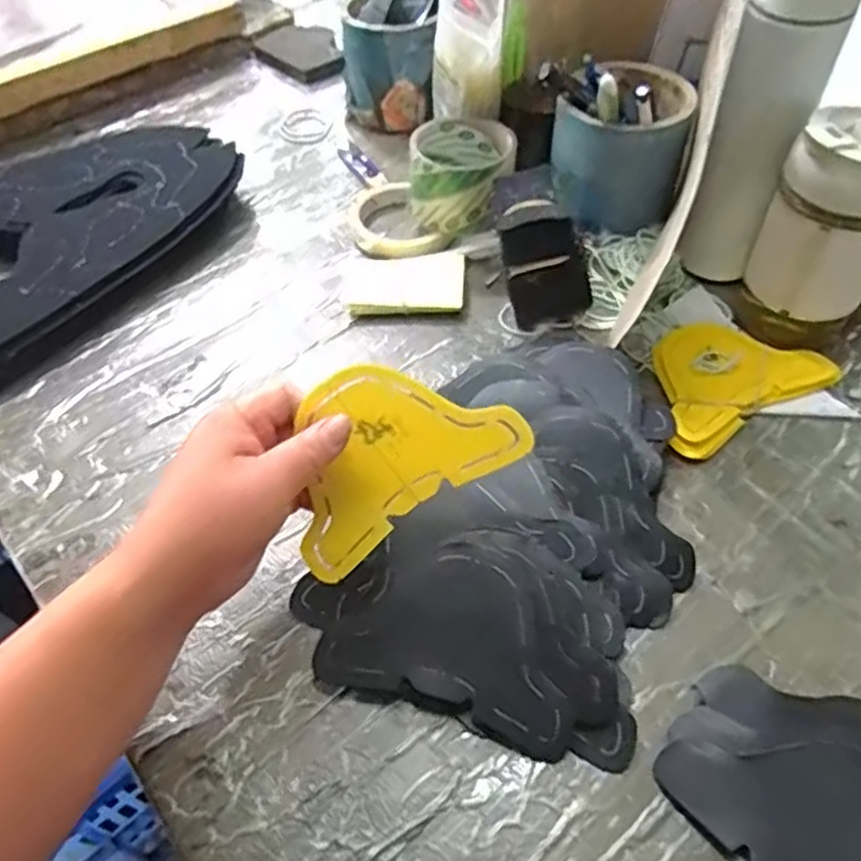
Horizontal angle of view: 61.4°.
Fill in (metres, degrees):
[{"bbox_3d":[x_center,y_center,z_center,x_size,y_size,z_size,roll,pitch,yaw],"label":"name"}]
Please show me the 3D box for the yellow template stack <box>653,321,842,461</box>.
[{"bbox_3d":[0.205,-0.041,0.516,0.137,0.011,0.093,-25,55,-17],"label":"yellow template stack"}]

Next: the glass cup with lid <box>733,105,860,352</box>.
[{"bbox_3d":[0.267,-0.131,0.492,0.069,0.155,0.070,-1,51,1],"label":"glass cup with lid"}]

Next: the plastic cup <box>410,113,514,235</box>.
[{"bbox_3d":[0.027,-0.215,0.620,0.082,0.072,0.085,-1,51,1],"label":"plastic cup"}]

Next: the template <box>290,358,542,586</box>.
[{"bbox_3d":[-0.026,0.011,0.373,0.132,0.087,0.005,-35,14,10],"label":"template"}]

